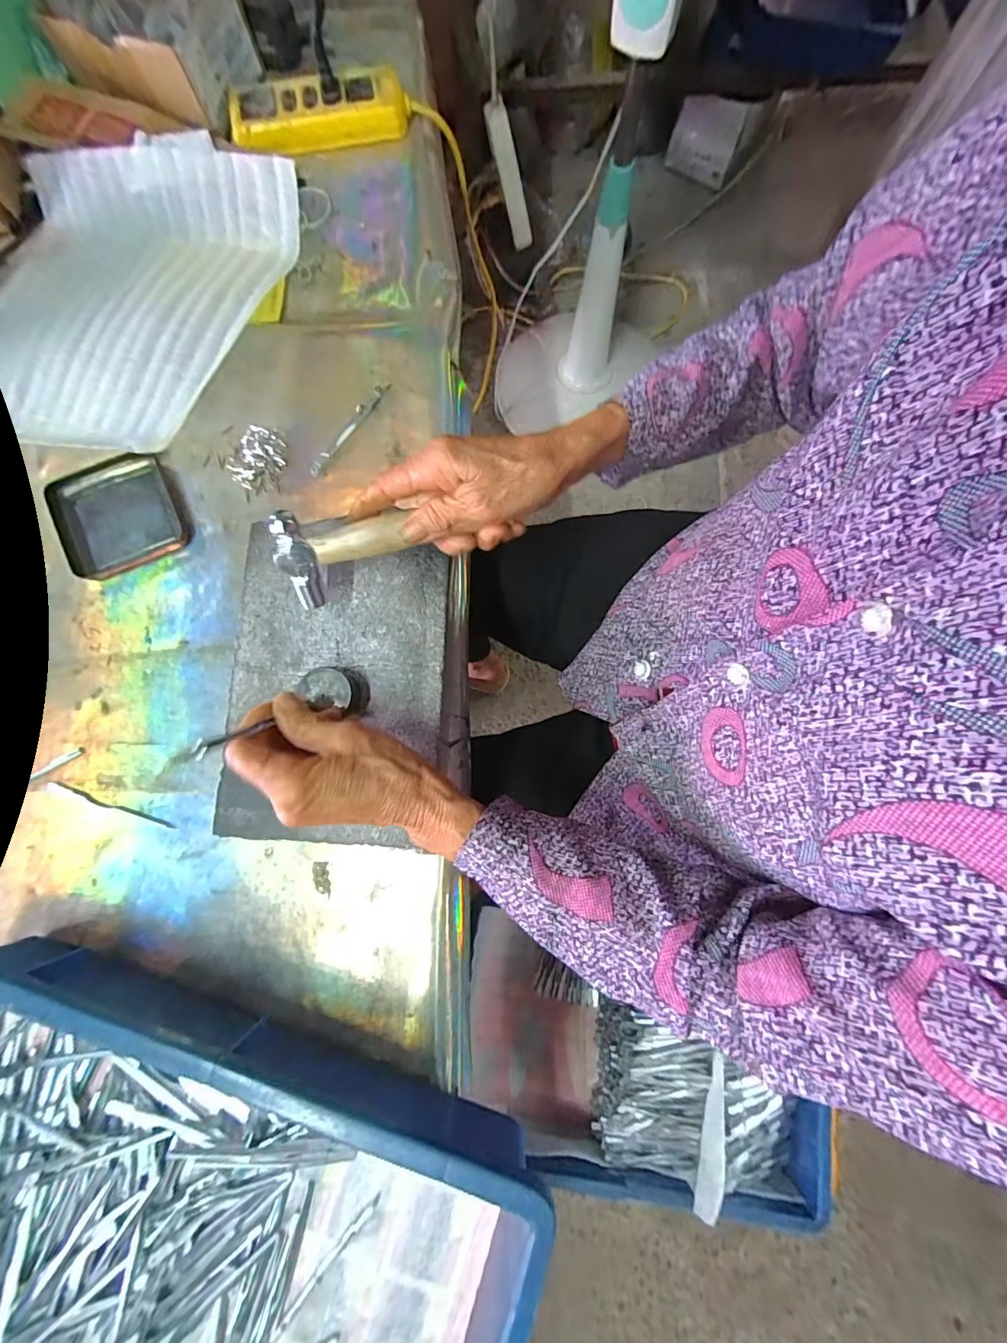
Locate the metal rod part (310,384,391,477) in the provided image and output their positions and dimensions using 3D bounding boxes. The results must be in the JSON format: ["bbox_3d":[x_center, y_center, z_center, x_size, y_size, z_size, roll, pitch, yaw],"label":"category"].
[{"bbox_3d":[-0.140,-0.221,0.414,0.014,0.008,0.105,34,83,6],"label":"metal rod part"}]

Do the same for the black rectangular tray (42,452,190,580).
[{"bbox_3d":[-0.343,-0.139,0.406,0.100,0.013,0.099,-26,81,-3],"label":"black rectangular tray"}]

